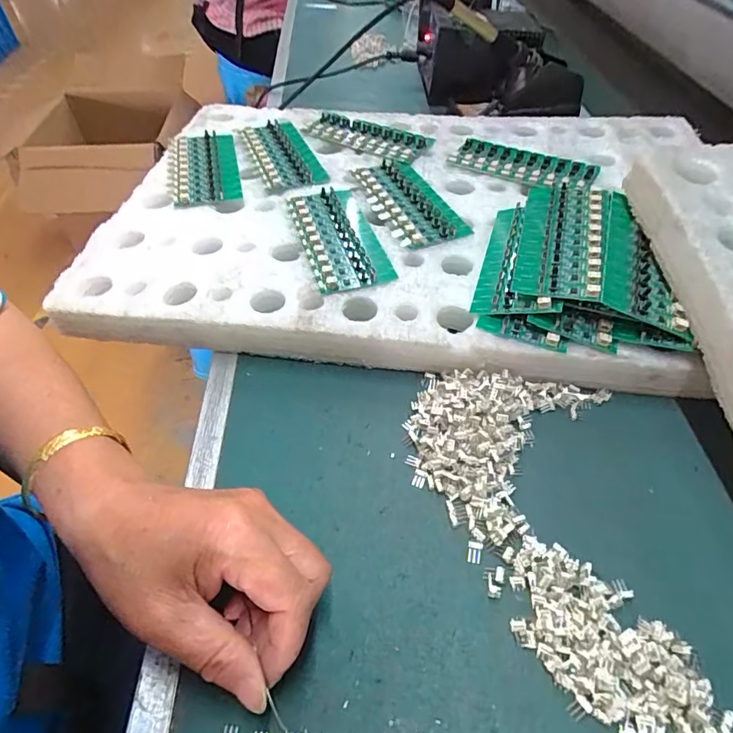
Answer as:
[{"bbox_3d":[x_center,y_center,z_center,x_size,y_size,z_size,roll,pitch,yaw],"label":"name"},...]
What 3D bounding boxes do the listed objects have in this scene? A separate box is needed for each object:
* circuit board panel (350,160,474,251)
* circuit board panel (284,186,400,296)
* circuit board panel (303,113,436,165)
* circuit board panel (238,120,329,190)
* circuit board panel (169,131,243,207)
[{"bbox_3d":[0.036,-0.154,0.446,0.066,0.011,0.136,-17,51,-13],"label":"circuit board panel"},{"bbox_3d":[-0.024,-0.113,0.413,0.063,0.009,0.140,-13,50,-10],"label":"circuit board panel"},{"bbox_3d":[-0.003,-0.250,0.528,0.141,0.012,0.057,26,54,22],"label":"circuit board panel"},{"bbox_3d":[-0.089,-0.223,0.505,0.060,0.009,0.138,-17,51,-13],"label":"circuit board panel"},{"bbox_3d":[-0.165,-0.205,0.491,0.065,0.005,0.138,-12,50,-9],"label":"circuit board panel"}]

